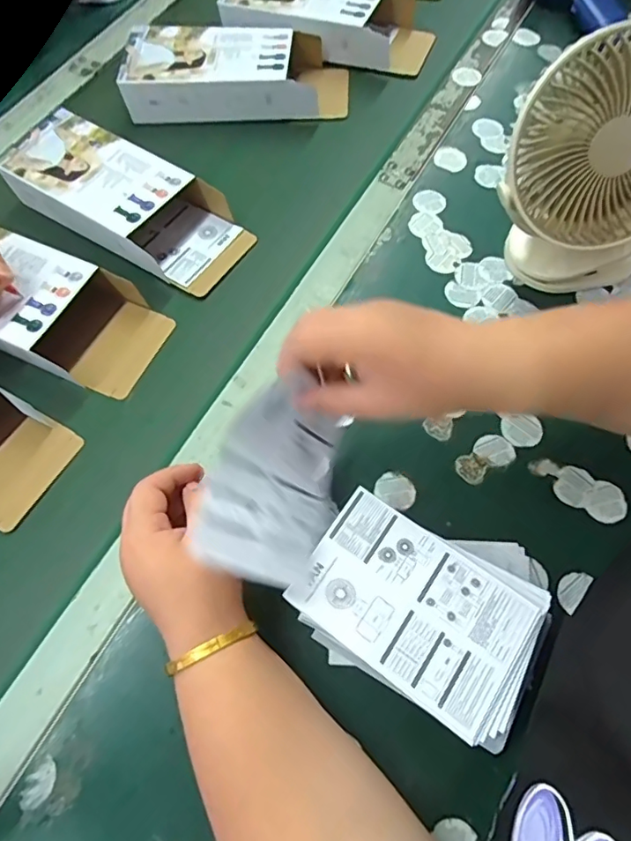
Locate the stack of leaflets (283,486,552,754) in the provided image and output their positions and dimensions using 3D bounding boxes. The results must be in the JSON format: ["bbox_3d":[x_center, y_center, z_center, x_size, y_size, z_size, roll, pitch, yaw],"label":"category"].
[{"bbox_3d":[0.073,0.121,0.363,0.151,0.047,0.126,27,69,10],"label":"stack of leaflets"}]

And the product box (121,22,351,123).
[{"bbox_3d":[-0.088,-0.398,0.598,0.245,0.052,0.107,1,67,0],"label":"product box"}]

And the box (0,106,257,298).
[{"bbox_3d":[-0.191,-0.220,0.523,0.243,0.052,0.110,32,70,12],"label":"box"}]

